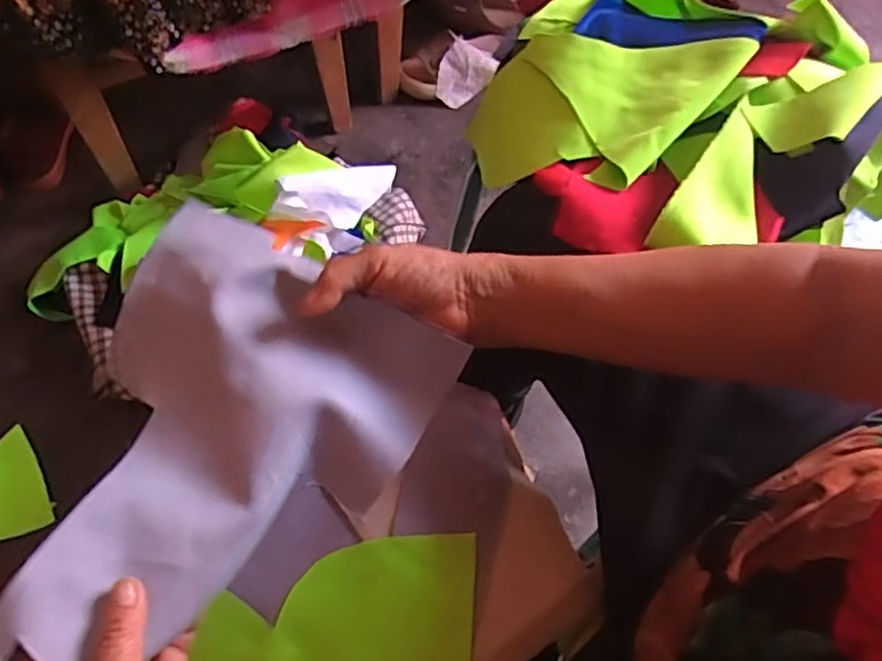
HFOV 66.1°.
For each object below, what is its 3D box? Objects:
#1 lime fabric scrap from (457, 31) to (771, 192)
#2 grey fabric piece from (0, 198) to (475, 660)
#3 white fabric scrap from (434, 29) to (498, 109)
[{"bbox_3d":[0.122,-0.180,0.550,0.183,0.088,0.155,27,63,11],"label":"lime fabric scrap"},{"bbox_3d":[-0.136,0.066,0.391,0.198,0.063,0.249,27,61,12],"label":"grey fabric piece"},{"bbox_3d":[0.040,-0.451,1.199,0.092,0.111,0.026,21,16,-18],"label":"white fabric scrap"}]

